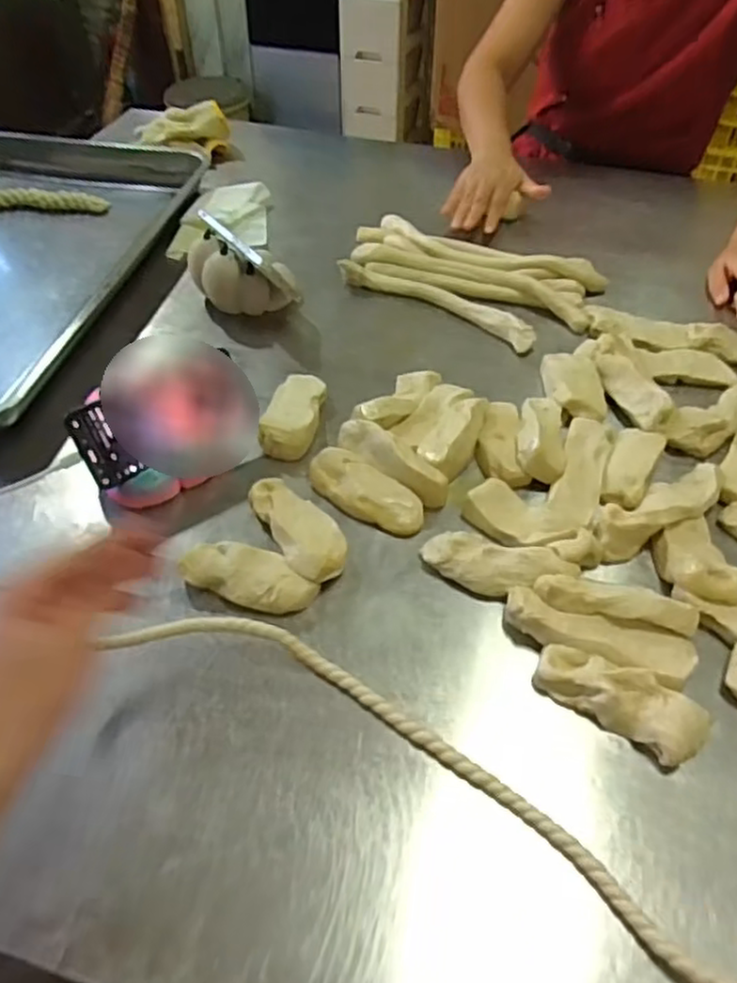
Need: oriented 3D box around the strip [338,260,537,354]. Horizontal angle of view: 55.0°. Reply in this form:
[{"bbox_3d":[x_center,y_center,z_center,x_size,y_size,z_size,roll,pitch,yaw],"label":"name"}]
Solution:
[{"bbox_3d":[0.089,-0.242,0.896,0.274,0.032,0.056,28,54,22],"label":"strip"}]

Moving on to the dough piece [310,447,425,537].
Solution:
[{"bbox_3d":[-0.002,-0.001,0.667,0.117,0.027,0.044,30,54,26],"label":"dough piece"}]

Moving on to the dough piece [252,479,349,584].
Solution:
[{"bbox_3d":[-0.063,0.033,0.642,0.054,0.029,0.127,-23,51,-19],"label":"dough piece"}]

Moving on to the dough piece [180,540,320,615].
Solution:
[{"bbox_3d":[-0.099,0.073,0.602,0.109,0.033,0.046,15,49,14],"label":"dough piece"}]

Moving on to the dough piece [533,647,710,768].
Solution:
[{"bbox_3d":[0.188,0.154,0.529,0.120,0.028,0.049,29,54,25],"label":"dough piece"}]

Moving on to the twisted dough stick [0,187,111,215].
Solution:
[{"bbox_3d":[-0.518,-0.448,1.084,0.243,0.024,0.041,3,49,3],"label":"twisted dough stick"}]

